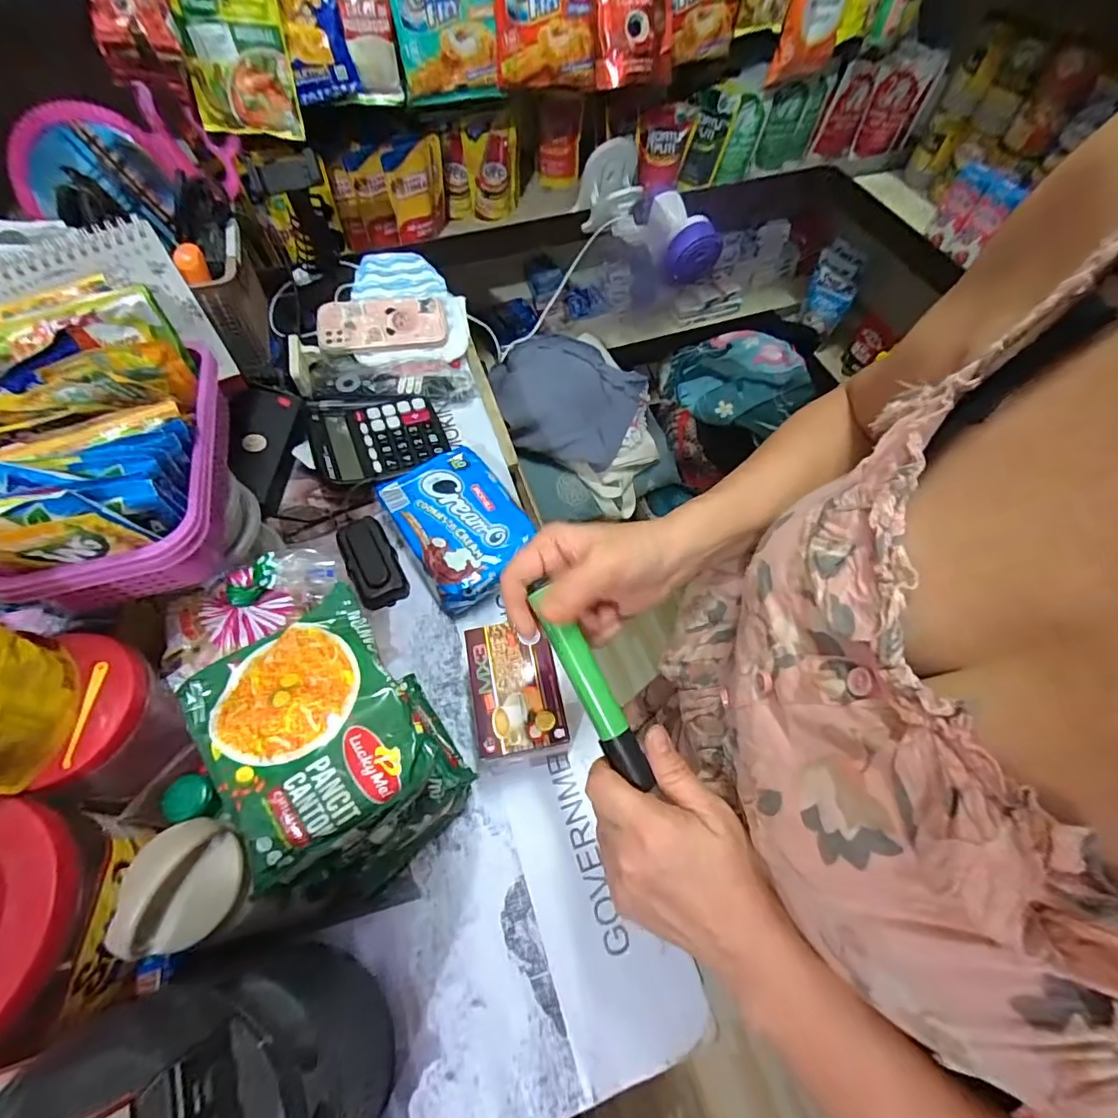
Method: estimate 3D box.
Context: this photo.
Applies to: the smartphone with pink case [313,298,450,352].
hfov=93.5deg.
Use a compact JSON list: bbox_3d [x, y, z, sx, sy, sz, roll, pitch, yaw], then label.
[{"bbox_3d":[-0.243,-0.324,0.720,0.168,0.011,0.089,-8,70,-8],"label":"smartphone with pink case"}]

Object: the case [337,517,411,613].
[{"bbox_3d":[-0.207,-0.002,0.577,0.051,0.026,0.112,-23,64,-14],"label":"case"}]

